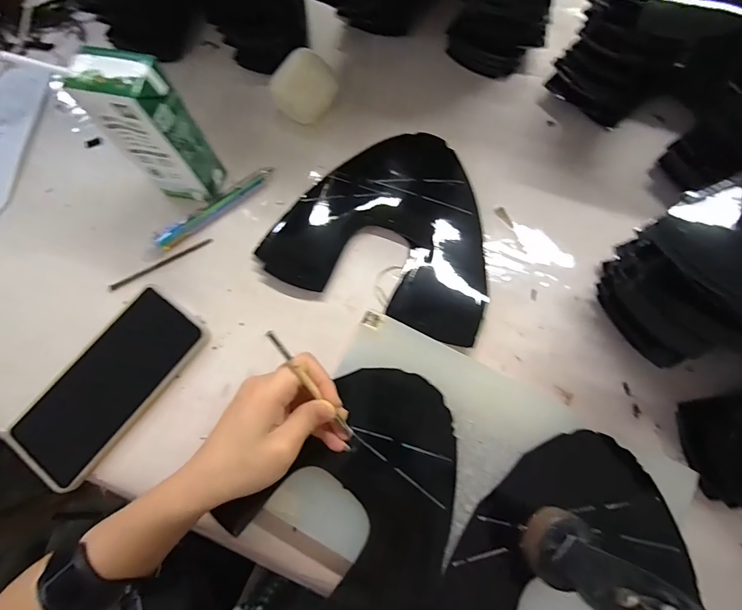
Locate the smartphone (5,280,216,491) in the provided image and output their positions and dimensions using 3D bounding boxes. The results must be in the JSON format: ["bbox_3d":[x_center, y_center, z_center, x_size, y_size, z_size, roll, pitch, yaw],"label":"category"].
[{"bbox_3d":[-0.217,0.064,0.324,0.075,0.016,0.161,36,78,11],"label":"smartphone"}]

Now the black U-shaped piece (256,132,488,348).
[{"bbox_3d":[0.023,-0.077,0.356,0.199,0.015,0.175,23,76,8],"label":"black U-shaped piece"}]

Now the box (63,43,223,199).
[{"bbox_3d":[-0.171,-0.136,0.315,0.055,0.131,0.048,22,76,8],"label":"box"}]

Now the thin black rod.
[{"bbox_3d":[-0.196,-0.038,0.361,0.099,0.007,0.007,-30,76,-7],"label":"thin black rod"}]

